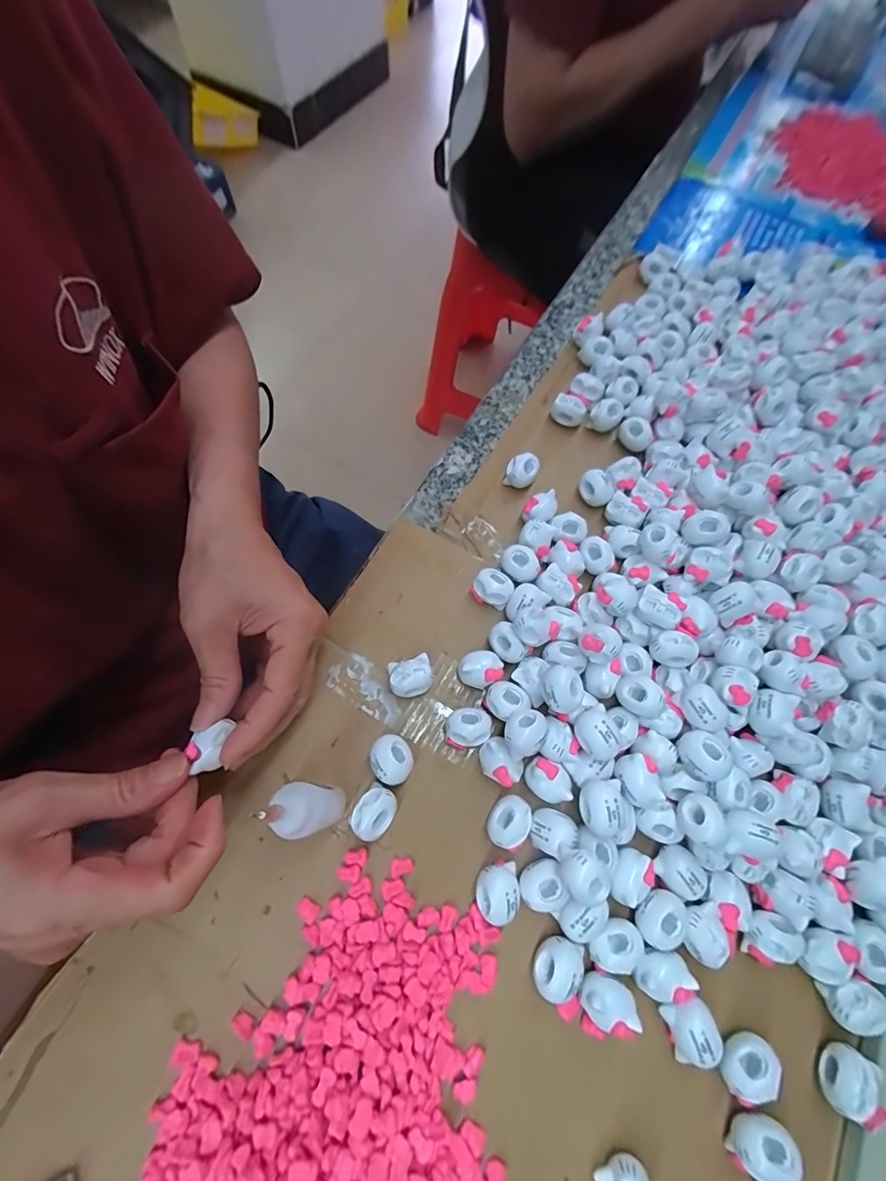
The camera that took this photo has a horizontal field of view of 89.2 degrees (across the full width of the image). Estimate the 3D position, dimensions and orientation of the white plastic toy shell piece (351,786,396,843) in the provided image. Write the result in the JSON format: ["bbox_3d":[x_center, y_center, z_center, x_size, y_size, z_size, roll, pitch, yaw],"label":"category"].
[{"bbox_3d":[-0.036,0.119,0.242,0.020,0.019,0.026,28,71,8],"label":"white plastic toy shell piece"}]

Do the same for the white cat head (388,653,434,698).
[{"bbox_3d":[-0.019,0.052,0.268,0.025,0.018,0.023,-14,71,-7],"label":"white cat head"}]

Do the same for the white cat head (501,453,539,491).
[{"bbox_3d":[0.056,-0.084,0.323,0.021,0.024,0.020,1,69,-2],"label":"white cat head"}]

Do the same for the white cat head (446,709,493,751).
[{"bbox_3d":[0.014,0.079,0.259,0.026,0.021,0.021,-13,71,-7],"label":"white cat head"}]

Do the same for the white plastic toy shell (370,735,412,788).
[{"bbox_3d":[-0.028,0.095,0.252,0.021,0.021,0.026,-15,71,-8],"label":"white plastic toy shell"}]

